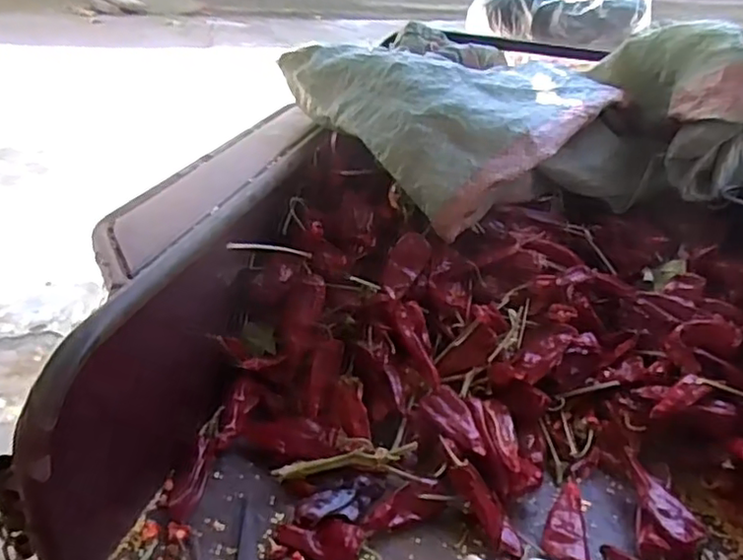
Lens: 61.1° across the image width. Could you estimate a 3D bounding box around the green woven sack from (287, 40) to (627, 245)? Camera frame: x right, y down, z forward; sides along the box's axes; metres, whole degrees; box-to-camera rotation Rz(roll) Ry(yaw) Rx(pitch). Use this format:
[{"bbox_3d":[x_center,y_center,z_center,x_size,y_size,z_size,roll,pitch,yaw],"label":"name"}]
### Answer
[{"bbox_3d":[0.094,-0.193,0.764,0.291,0.146,0.284,29,40,33],"label":"green woven sack"}]

